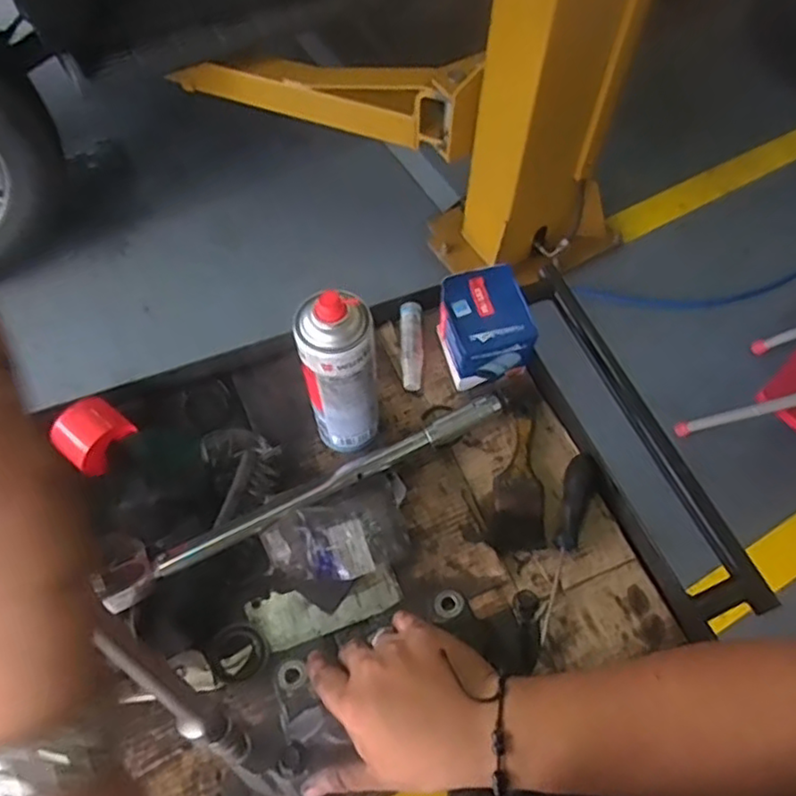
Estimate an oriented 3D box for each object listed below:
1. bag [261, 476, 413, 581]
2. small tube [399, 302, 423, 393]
[{"bbox_3d":[-0.054,0.123,0.612,0.133,0.063,0.084,-24,64,-13],"label":"bag"},{"bbox_3d":[0.015,-0.059,0.742,0.025,0.022,0.110,-1,62,-1],"label":"small tube"}]

